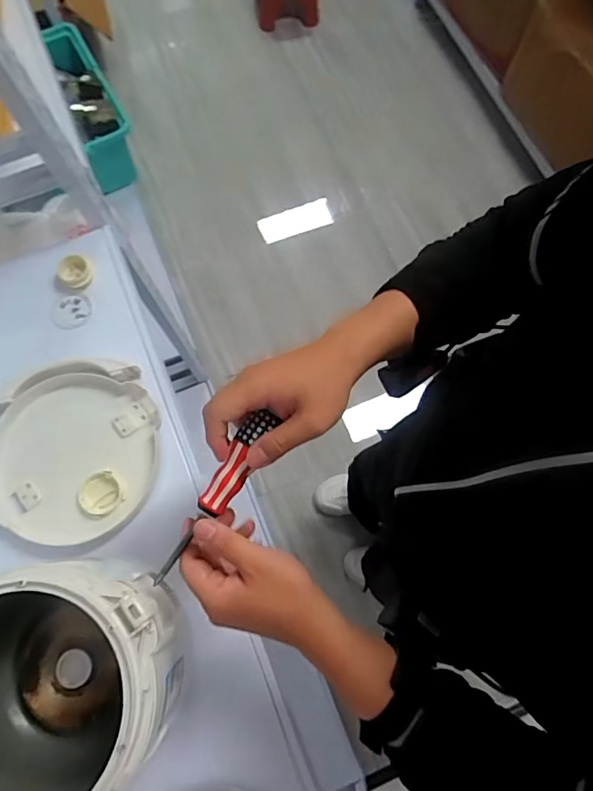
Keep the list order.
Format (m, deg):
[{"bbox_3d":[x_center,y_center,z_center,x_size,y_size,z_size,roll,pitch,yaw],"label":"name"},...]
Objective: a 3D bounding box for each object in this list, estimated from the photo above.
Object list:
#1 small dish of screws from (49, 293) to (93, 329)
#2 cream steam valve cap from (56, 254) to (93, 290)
[{"bbox_3d":[-0.310,-0.115,0.680,0.052,0.018,0.045,-2,76,-1],"label":"small dish of screws"},{"bbox_3d":[-0.302,-0.169,0.681,0.044,0.016,0.042,0,76,0],"label":"cream steam valve cap"}]

